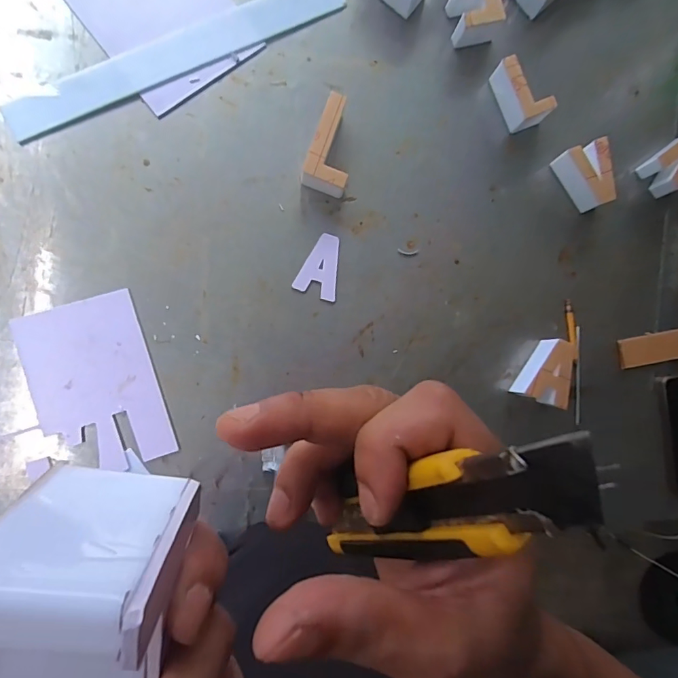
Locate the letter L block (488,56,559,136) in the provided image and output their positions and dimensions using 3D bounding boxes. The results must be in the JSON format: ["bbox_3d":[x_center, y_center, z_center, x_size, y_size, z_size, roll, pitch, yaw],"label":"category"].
[{"bbox_3d":[0.245,-0.331,0.603,0.051,0.052,0.087,-25,90,-8],"label":"letter L block"}]

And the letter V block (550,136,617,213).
[{"bbox_3d":[0.336,-0.218,0.610,0.057,0.049,0.081,-19,89,-8],"label":"letter V block"}]

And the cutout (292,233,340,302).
[{"bbox_3d":[-0.020,-0.095,0.580,0.054,0.004,0.082,20,84,-6],"label":"cutout"}]

